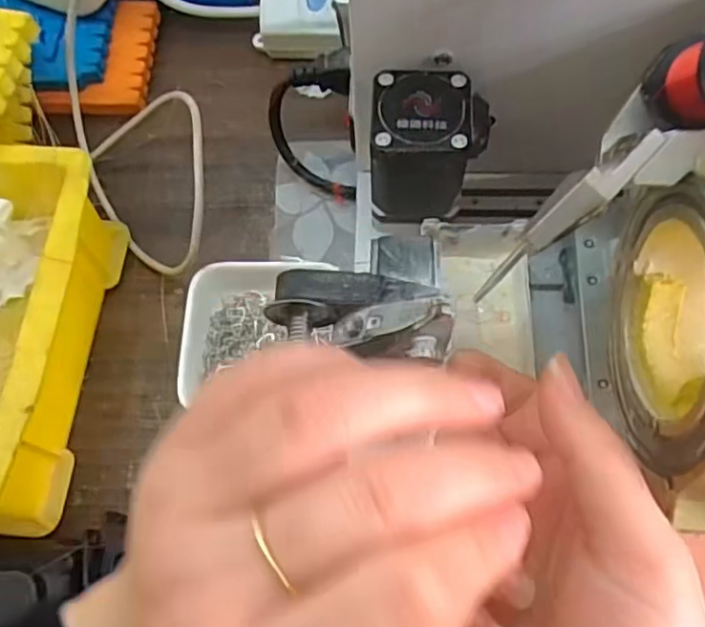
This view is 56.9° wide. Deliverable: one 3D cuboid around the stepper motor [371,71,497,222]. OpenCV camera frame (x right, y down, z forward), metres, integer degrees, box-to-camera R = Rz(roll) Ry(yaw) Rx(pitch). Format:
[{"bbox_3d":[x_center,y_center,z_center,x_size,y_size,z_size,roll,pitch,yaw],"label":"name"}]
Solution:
[{"bbox_3d":[0.033,-0.071,0.292,0.049,0.052,0.052,0,68,1],"label":"stepper motor"}]

